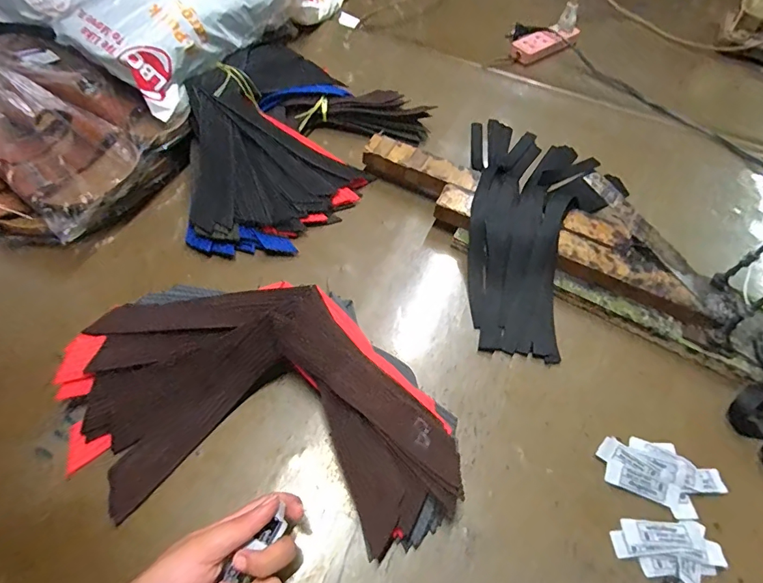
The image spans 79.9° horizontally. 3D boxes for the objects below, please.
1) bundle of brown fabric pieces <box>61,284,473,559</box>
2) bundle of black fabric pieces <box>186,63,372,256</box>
[{"bbox_3d":[-0.101,0.090,0.389,0.337,0.074,0.193,8,56,1],"label":"bundle of brown fabric pieces"},{"bbox_3d":[-0.128,-0.144,0.523,0.210,0.101,0.208,9,56,1],"label":"bundle of black fabric pieces"}]

